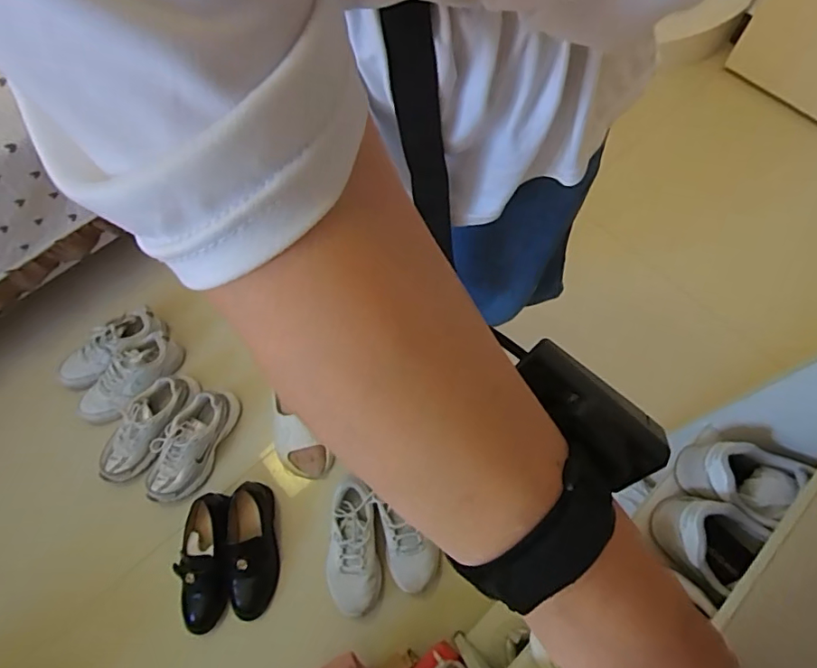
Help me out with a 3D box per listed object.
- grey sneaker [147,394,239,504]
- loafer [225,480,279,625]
[{"bbox_3d":[-0.435,0.220,1.051,0.106,0.082,0.238,27,70,12],"label":"grey sneaker"},{"bbox_3d":[-0.290,0.401,0.971,0.081,0.065,0.234,-4,81,0],"label":"loafer"}]

